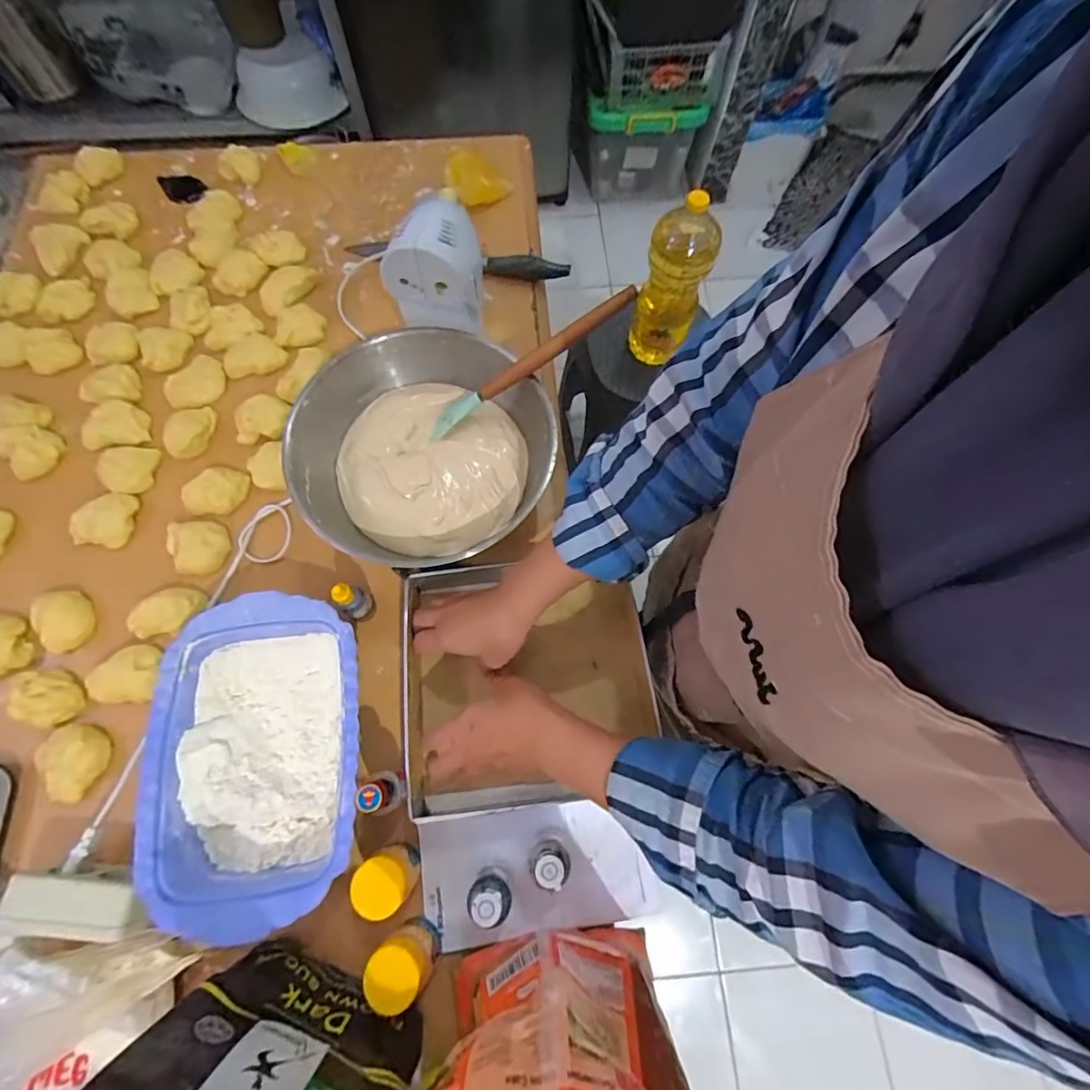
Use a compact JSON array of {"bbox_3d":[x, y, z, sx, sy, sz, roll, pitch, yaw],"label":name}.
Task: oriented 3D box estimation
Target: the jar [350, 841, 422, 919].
[{"bbox_3d":[-0.136,0.286,0.445,0.046,0.056,0.043,1,71,-2],"label":"jar"}]

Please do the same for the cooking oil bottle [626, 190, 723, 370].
[{"bbox_3d":[0.212,-0.427,0.869,0.100,0.281,0.098,17,71,4],"label":"cooking oil bottle"}]

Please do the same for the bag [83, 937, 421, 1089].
[{"bbox_3d":[-0.173,0.342,0.343,0.164,0.185,0.038,17,71,4],"label":"bag"}]

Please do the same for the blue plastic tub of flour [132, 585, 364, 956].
[{"bbox_3d":[-0.255,0.185,0.469,0.176,0.068,0.262,-6,71,-4],"label":"blue plastic tub of flour"}]

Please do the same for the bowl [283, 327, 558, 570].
[{"bbox_3d":[-0.125,-0.100,0.558,0.266,0.091,0.235,-16,72,-8],"label":"bowl"}]

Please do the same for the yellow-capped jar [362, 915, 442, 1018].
[{"bbox_3d":[-0.115,0.338,0.422,0.043,0.065,0.044,1,71,-2],"label":"yellow-capped jar"}]

